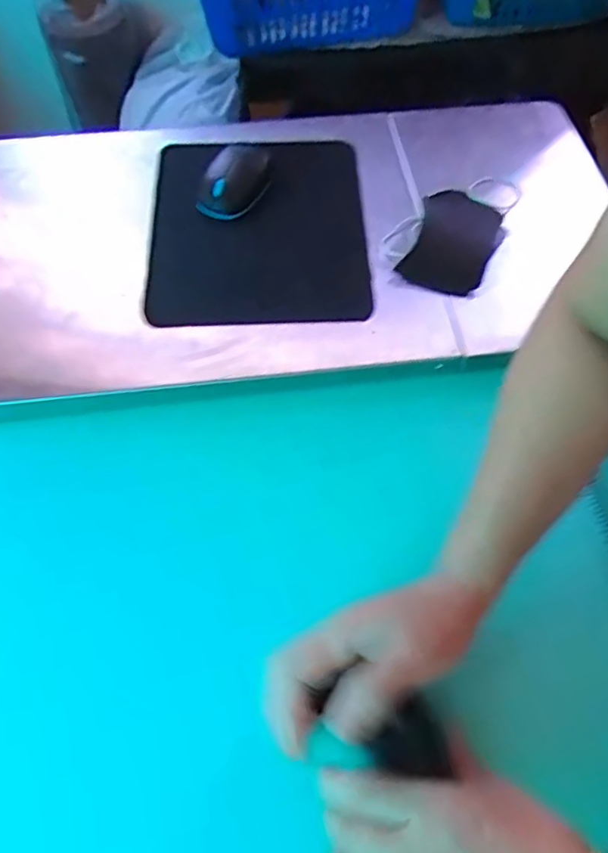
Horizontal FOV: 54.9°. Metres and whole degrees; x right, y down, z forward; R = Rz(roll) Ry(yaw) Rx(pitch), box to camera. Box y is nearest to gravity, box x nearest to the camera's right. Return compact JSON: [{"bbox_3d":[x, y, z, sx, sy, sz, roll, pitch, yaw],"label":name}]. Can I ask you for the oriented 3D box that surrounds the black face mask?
[{"bbox_3d":[0.144,-0.181,0.556,0.077,0.016,0.115,24,62,16],"label":"black face mask"}]

